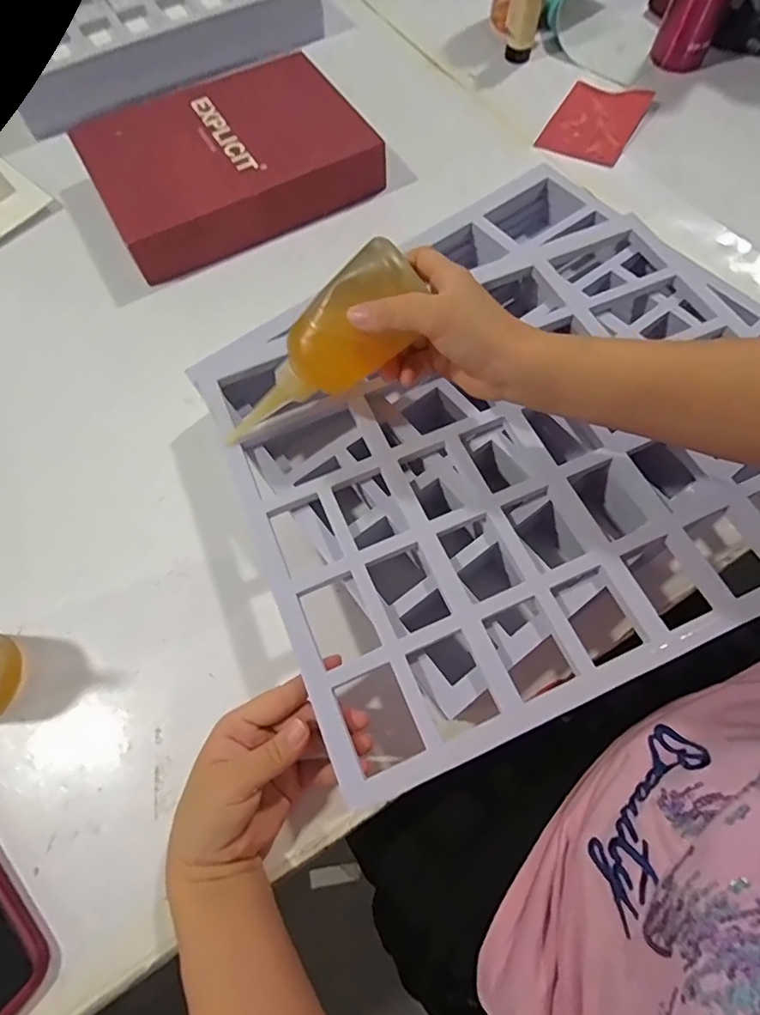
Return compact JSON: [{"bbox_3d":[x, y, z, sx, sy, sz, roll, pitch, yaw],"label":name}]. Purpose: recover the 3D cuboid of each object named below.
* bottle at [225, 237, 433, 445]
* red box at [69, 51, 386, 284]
[{"bbox_3d":[-0.043,-0.100,0.354,0.174,0.041,0.049,-39,65,30],"label":"bottle"},{"bbox_3d":[-0.169,-0.396,0.582,0.299,0.049,0.225,-30,69,-11],"label":"red box"}]

